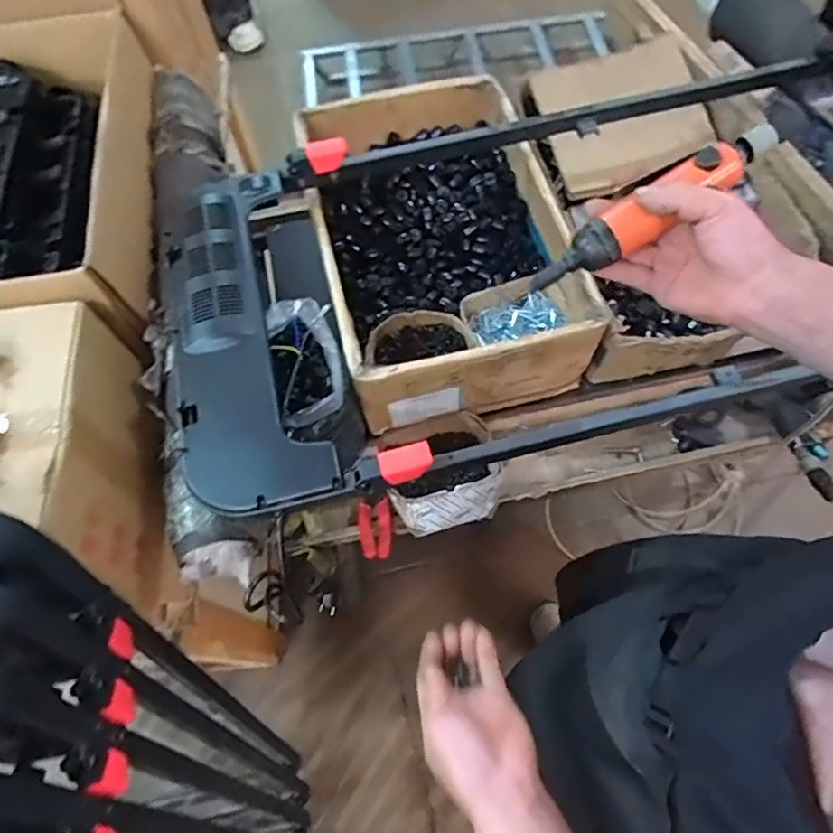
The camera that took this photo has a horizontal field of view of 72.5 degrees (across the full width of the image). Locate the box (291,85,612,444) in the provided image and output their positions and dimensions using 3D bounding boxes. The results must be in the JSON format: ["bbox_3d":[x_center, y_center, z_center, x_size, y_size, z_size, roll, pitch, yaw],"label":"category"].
[{"bbox_3d":[0.034,-0.282,0.902,0.352,0.143,0.544,-13,65,-3],"label":"box"}]

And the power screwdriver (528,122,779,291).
[{"bbox_3d":[0.198,-0.171,0.466,0.224,0.043,0.037,-33,66,10],"label":"power screwdriver"}]

